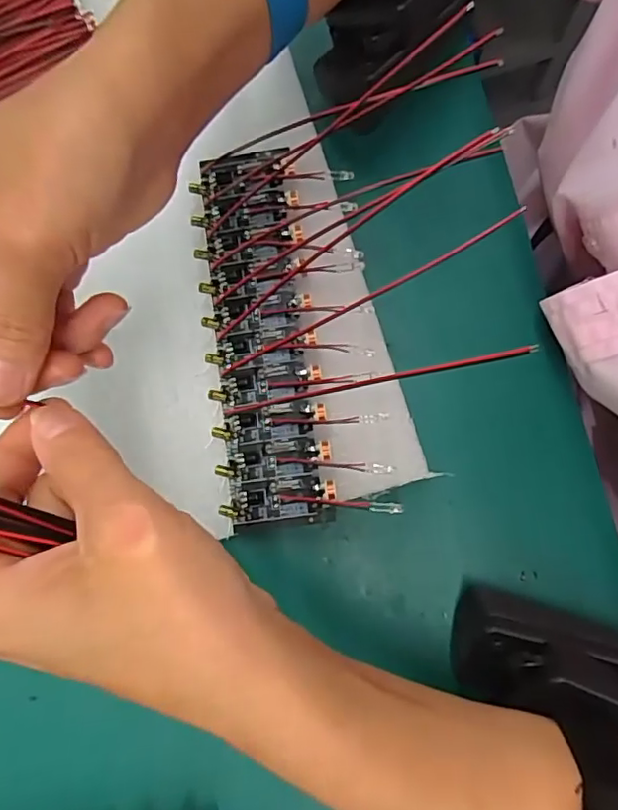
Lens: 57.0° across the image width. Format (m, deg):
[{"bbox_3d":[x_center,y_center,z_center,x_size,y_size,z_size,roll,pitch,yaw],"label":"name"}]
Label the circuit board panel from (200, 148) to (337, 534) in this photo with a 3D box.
[{"bbox_3d":[-0.020,-0.031,0.241,0.045,0.008,0.160,-7,78,2],"label":"circuit board panel"}]

